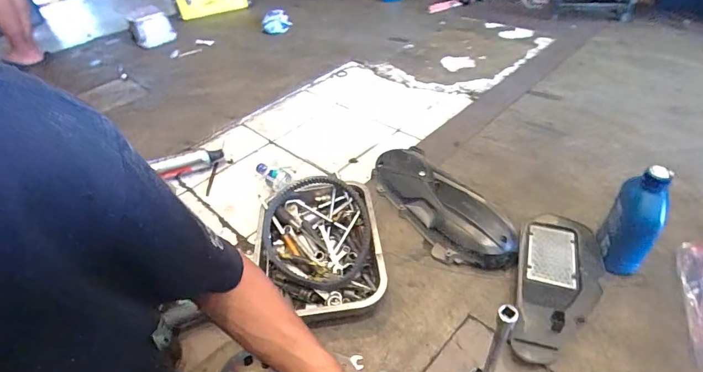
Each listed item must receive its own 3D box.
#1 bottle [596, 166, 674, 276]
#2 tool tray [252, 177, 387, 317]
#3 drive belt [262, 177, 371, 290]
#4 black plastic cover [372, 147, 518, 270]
[{"bbox_3d":[0.551,0.069,0.736,0.090,0.206,0.085,29,54,34],"label":"bottle"},{"bbox_3d":[-0.073,0.129,0.858,0.266,0.071,0.358,-7,41,0],"label":"tool tray"},{"bbox_3d":[-0.083,0.094,0.852,0.247,0.033,0.303,-5,42,3],"label":"drive belt"},{"bbox_3d":[0.202,0.042,0.923,0.160,0.077,0.446,-25,45,-17],"label":"black plastic cover"}]

